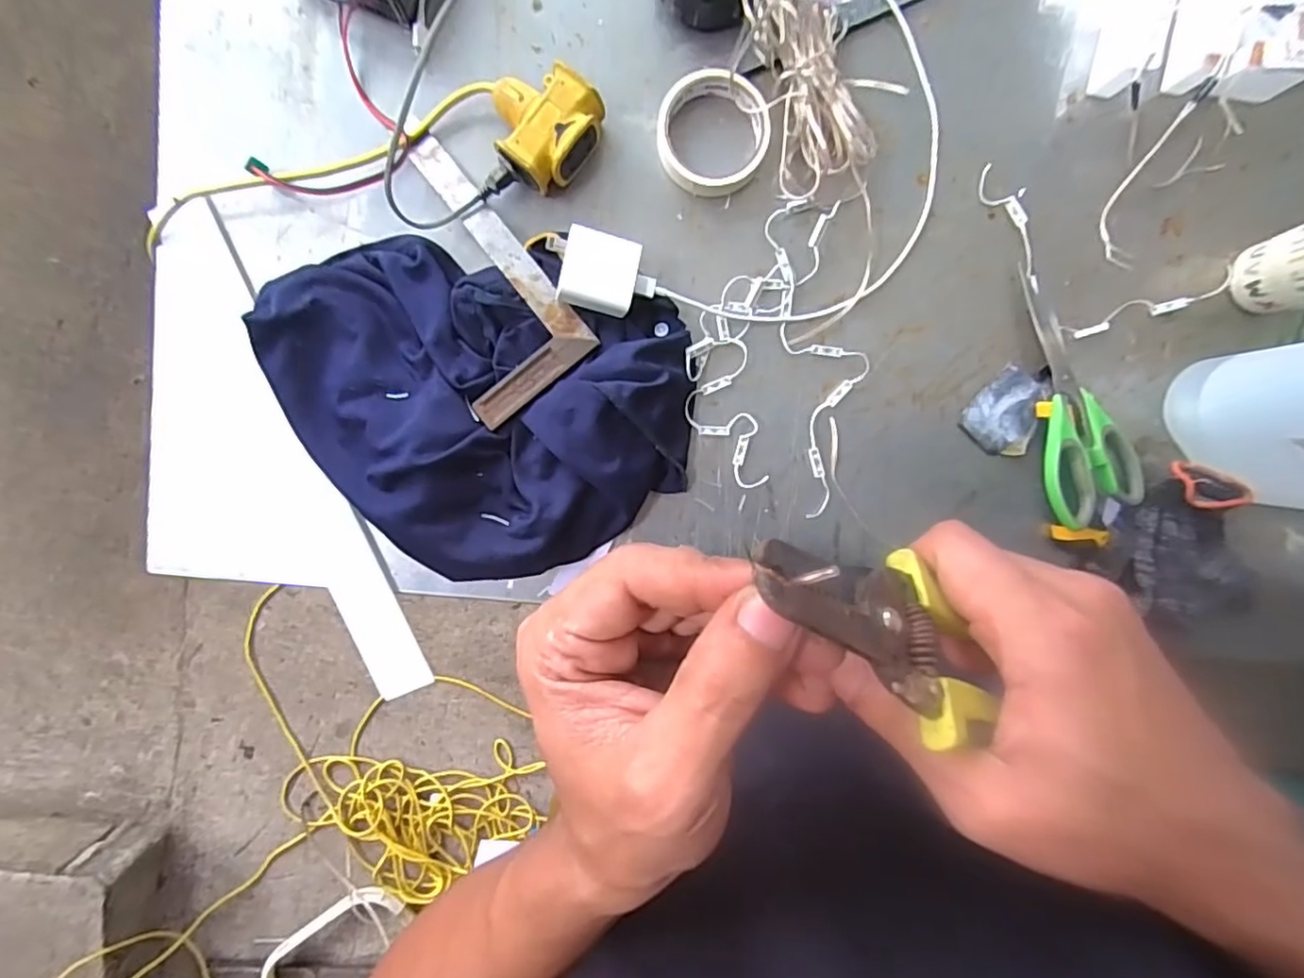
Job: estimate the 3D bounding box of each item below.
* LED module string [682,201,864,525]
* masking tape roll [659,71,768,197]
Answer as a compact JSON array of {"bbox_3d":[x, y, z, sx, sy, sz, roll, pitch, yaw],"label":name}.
[{"bbox_3d":[0.109,-0.115,0.522,0.144,0.014,0.232,16,96,-2],"label":"LED module string"},{"bbox_3d":[0.049,-0.286,0.502,0.088,0.024,0.090,0,96,0],"label":"masking tape roll"}]

